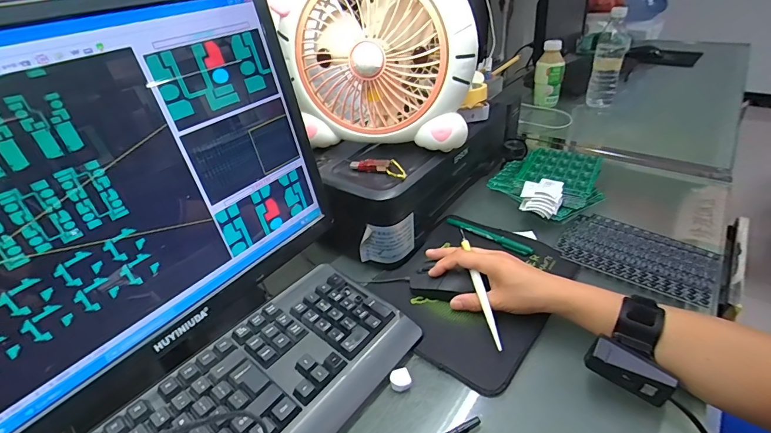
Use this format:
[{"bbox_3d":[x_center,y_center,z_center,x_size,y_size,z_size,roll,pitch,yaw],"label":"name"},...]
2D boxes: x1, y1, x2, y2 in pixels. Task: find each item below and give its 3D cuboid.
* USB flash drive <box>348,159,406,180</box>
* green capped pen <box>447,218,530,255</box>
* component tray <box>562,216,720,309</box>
[{"bbox_3d":[-0.007,-0.067,0.521,0.079,0.013,0.025,14,38,25],"label":"USB flash drive"},{"bbox_3d":[0.148,0.027,0.580,0.015,0.013,0.138,-30,41,-33],"label":"green capped pen"},{"bbox_3d":[0.332,0.048,0.524,0.177,0.012,0.113,23,42,34],"label":"component tray"}]

